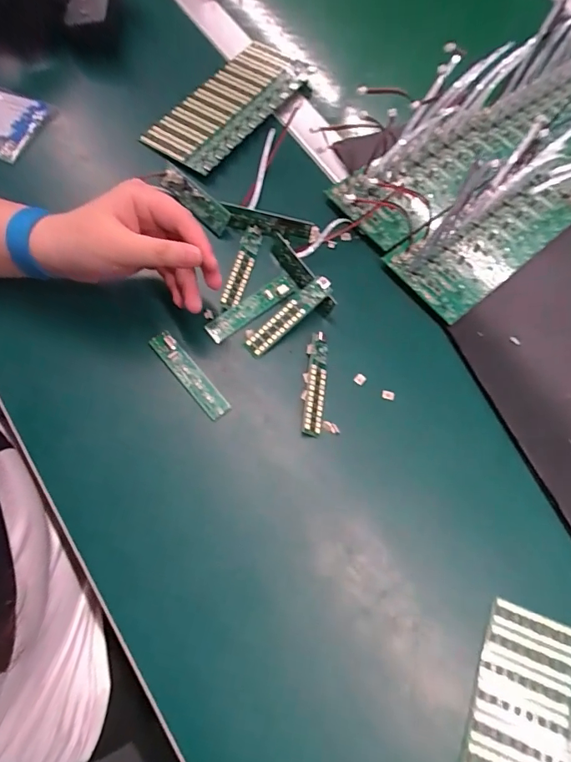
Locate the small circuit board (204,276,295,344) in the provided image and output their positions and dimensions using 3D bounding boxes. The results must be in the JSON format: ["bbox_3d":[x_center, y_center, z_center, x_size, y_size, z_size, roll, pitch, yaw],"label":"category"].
[{"bbox_3d":[-0.028,-0.062,0.394,0.085,0.007,0.020,-35,76,-18],"label":"small circuit board"}]

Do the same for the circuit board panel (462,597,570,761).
[{"bbox_3d":[0.167,0.211,0.300,0.086,0.004,0.104,19,66,11],"label":"circuit board panel"}]

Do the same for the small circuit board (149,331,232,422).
[{"bbox_3d":[-0.075,-0.005,0.367,0.018,0.006,0.084,-40,78,-7],"label":"small circuit board"}]

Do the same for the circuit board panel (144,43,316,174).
[{"bbox_3d":[-0.057,-0.295,0.493,0.087,0.013,0.199,32,69,11],"label":"circuit board panel"}]

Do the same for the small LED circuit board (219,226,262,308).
[{"bbox_3d":[-0.038,-0.101,0.415,0.019,0.006,0.087,27,68,-29],"label":"small LED circuit board"}]

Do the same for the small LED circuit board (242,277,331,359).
[{"bbox_3d":[0.002,-0.054,0.383,0.086,0.006,0.019,-43,77,0],"label":"small LED circuit board"}]

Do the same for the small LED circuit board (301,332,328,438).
[{"bbox_3d":[0.024,0.003,0.372,0.015,0.011,0.083,9,68,-3],"label":"small LED circuit board"}]

